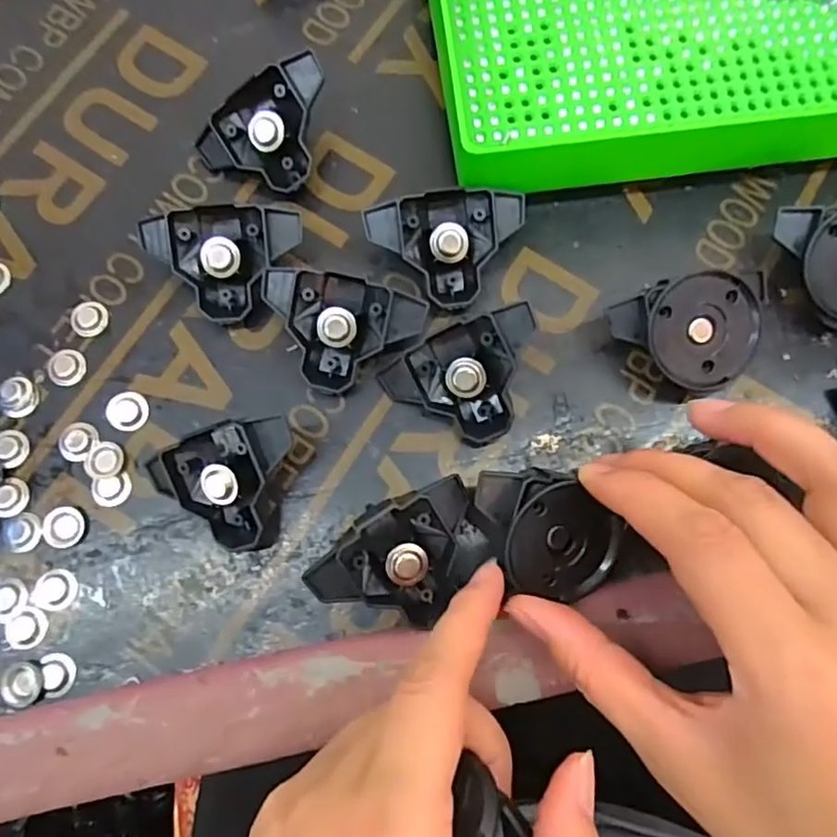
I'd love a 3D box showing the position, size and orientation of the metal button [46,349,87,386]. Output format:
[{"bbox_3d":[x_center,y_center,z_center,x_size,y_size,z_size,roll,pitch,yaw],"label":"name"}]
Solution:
[{"bbox_3d":[-0.136,-0.020,0.239,0.015,0.004,0.014,0,79,1],"label":"metal button"}]

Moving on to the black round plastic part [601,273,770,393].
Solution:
[{"bbox_3d":[0.101,-0.033,0.233,0.051,0.020,0.043,-21,98,-1],"label":"black round plastic part"}]

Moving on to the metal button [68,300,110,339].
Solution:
[{"bbox_3d":[-0.130,-0.040,0.243,0.015,0.004,0.014,0,79,1],"label":"metal button"}]

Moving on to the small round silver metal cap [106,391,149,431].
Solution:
[{"bbox_3d":[-0.110,-0.003,0.234,0.014,0.004,0.015,0,79,1],"label":"small round silver metal cap"}]

